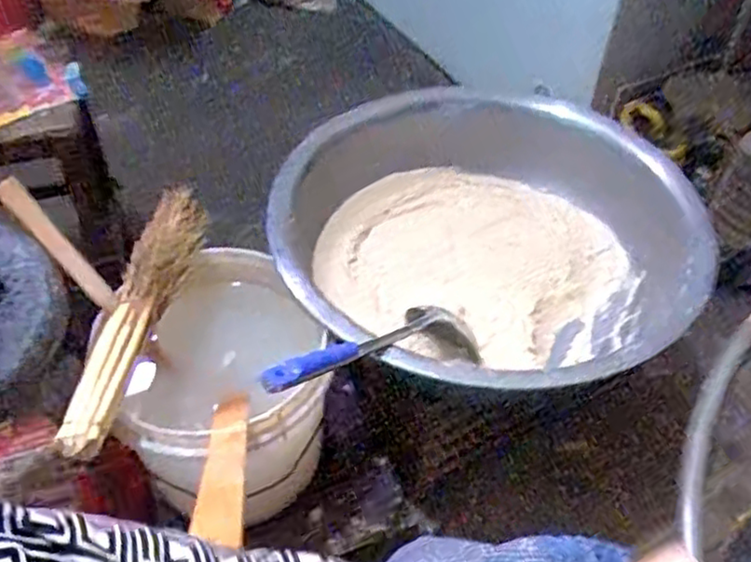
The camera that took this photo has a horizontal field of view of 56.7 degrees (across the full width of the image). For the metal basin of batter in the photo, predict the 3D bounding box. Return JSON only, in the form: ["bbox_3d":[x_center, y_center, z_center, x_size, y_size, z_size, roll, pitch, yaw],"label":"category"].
[{"bbox_3d":[0.149,-0.055,0.968,0.521,0.198,0.590,8,46,6],"label":"metal basin of batter"}]

